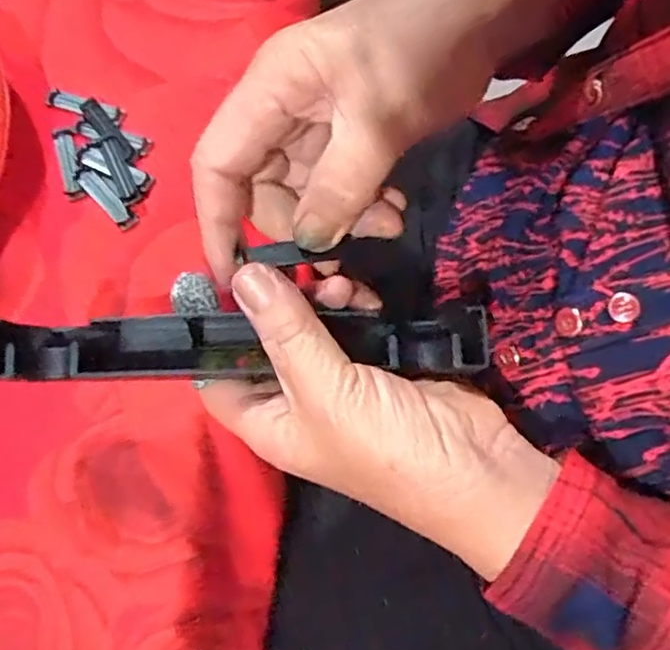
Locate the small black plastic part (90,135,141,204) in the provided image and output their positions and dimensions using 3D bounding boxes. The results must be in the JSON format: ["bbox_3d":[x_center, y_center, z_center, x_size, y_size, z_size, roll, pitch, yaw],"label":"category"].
[{"bbox_3d":[-0.118,-0.084,0.352,0.012,0.004,0.043,-27,77,-7],"label":"small black plastic part"}]

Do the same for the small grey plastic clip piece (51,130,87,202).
[{"bbox_3d":[-0.144,-0.088,0.355,0.012,0.004,0.043,-19,76,-6],"label":"small grey plastic clip piece"}]

